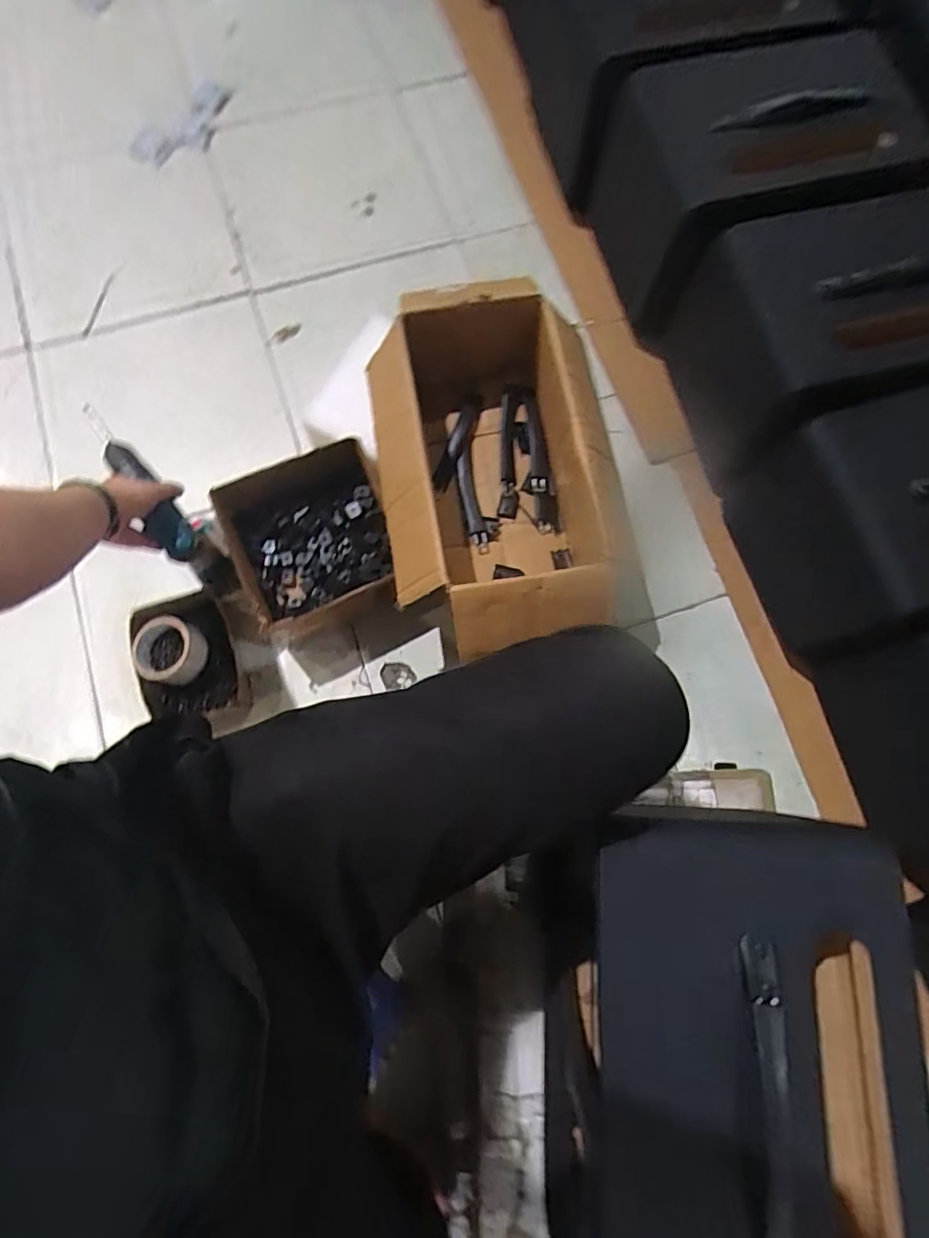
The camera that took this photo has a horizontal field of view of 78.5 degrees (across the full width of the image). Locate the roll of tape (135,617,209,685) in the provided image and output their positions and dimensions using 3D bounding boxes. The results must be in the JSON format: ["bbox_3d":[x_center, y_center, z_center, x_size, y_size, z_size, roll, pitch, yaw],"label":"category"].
[{"bbox_3d":[-0.435,0.048,0.842,0.095,0.060,0.092,0,76,-1],"label":"roll of tape"}]

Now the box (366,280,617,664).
[{"bbox_3d":[0.044,-0.216,0.830,0.326,0.220,0.485,-7,77,-3],"label":"box"}]

